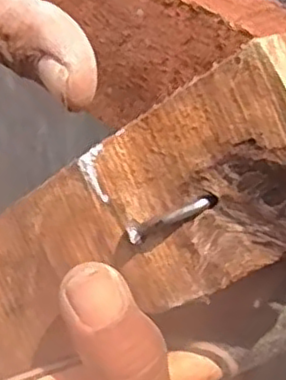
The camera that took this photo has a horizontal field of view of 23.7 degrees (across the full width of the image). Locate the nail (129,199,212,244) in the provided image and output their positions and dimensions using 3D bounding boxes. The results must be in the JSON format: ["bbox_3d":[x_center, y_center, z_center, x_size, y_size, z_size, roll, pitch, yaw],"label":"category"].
[{"bbox_3d":[0.007,0.009,0.206,0.028,0.007,0.006,-27,26,30],"label":"nail"}]

